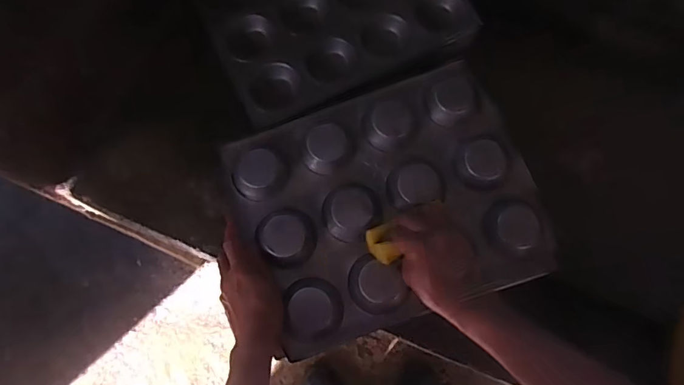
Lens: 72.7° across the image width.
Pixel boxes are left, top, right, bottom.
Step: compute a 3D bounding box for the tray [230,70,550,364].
[{"bbox_3d":[0.052,0.008,0.532,0.324,0.034,0.262,-19,76,-5],"label":"tray"}]

